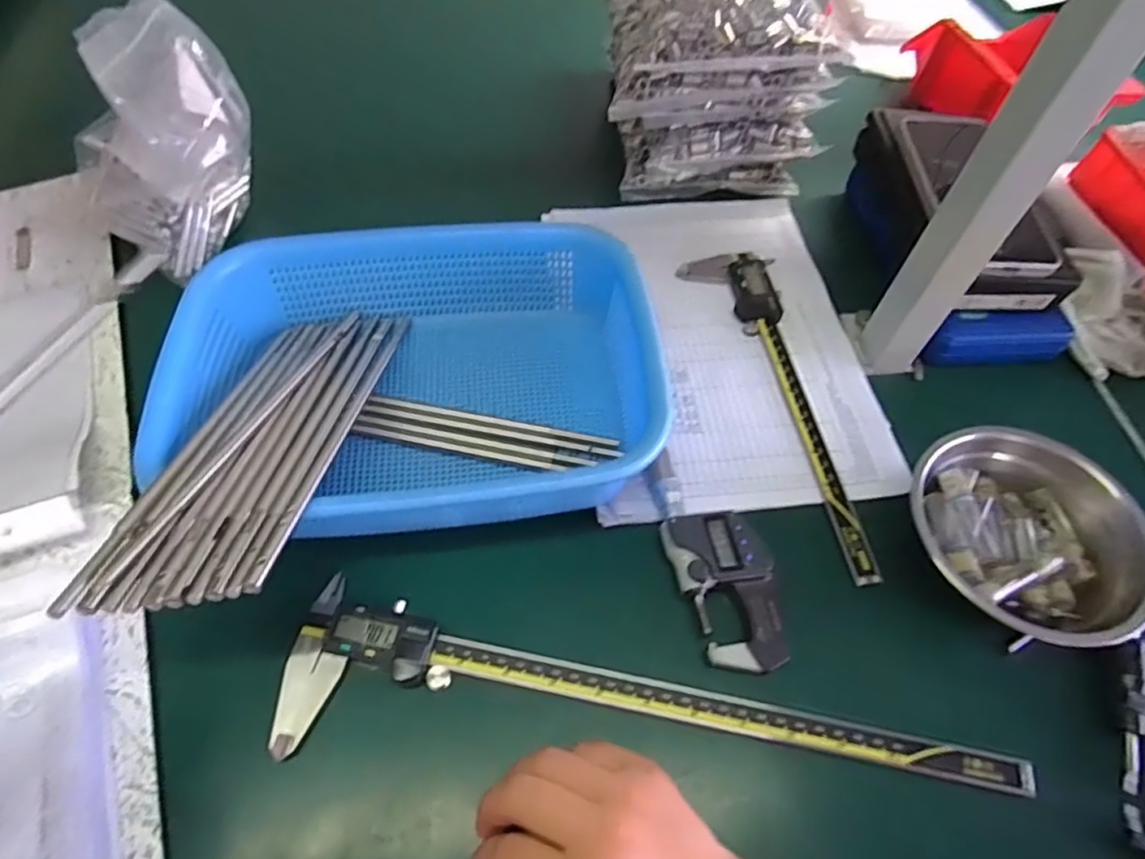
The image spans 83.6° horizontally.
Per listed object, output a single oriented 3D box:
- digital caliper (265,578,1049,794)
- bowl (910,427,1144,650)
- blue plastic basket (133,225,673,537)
[{"bbox_3d":[0.032,0.164,0.328,0.382,0.011,0.087,14,59,6],"label":"digital caliper"},{"bbox_3d":[0.258,0.065,0.375,0.106,0.066,0.128,-24,62,-18],"label":"bowl"},{"bbox_3d":[-0.099,-0.034,0.426,0.298,0.091,0.218,-6,58,-7],"label":"blue plastic basket"}]

